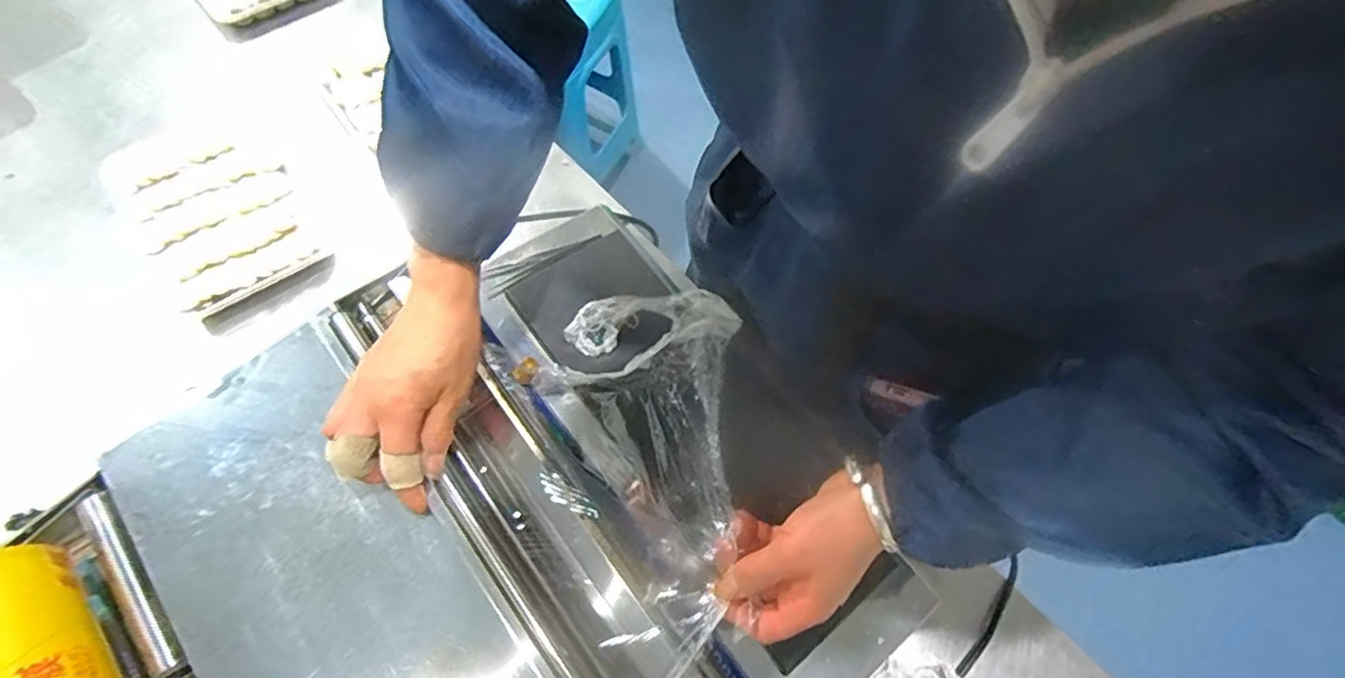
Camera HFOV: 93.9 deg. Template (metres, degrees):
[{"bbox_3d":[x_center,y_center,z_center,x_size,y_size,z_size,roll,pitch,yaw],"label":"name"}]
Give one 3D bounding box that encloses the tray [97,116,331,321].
[{"bbox_3d":[-0.462,-0.126,0.645,0.154,0.040,0.221,-41,75,-15],"label":"tray"}]

